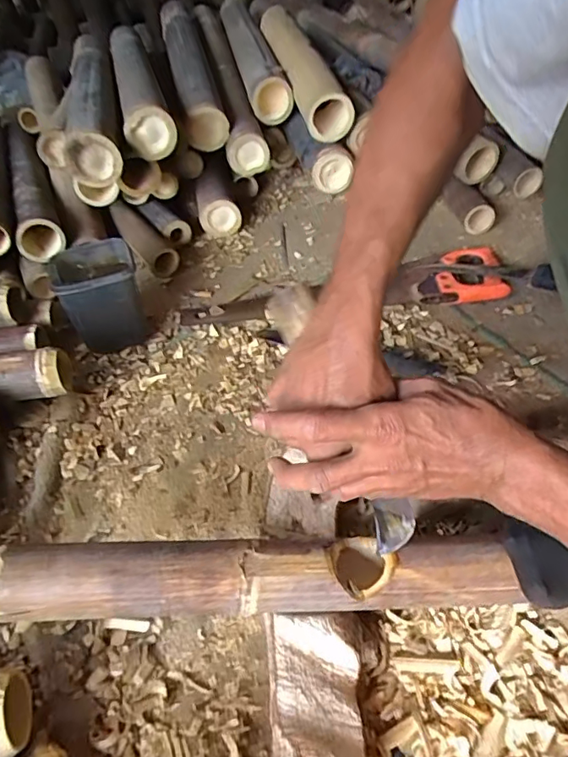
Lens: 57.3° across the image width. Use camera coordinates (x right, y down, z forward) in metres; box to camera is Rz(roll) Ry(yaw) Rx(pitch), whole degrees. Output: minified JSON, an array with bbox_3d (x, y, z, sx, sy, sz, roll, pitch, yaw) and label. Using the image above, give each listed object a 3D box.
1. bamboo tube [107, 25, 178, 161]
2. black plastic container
[{"bbox_3d":[-0.290,-0.586,1.001,0.080,0.077,0.636,-14,48,-10],"label":"bamboo tube"},{"bbox_3d":[-0.267,-0.120,0.759,0.119,0.124,0.115,-19,49,-14],"label":"black plastic container"}]

